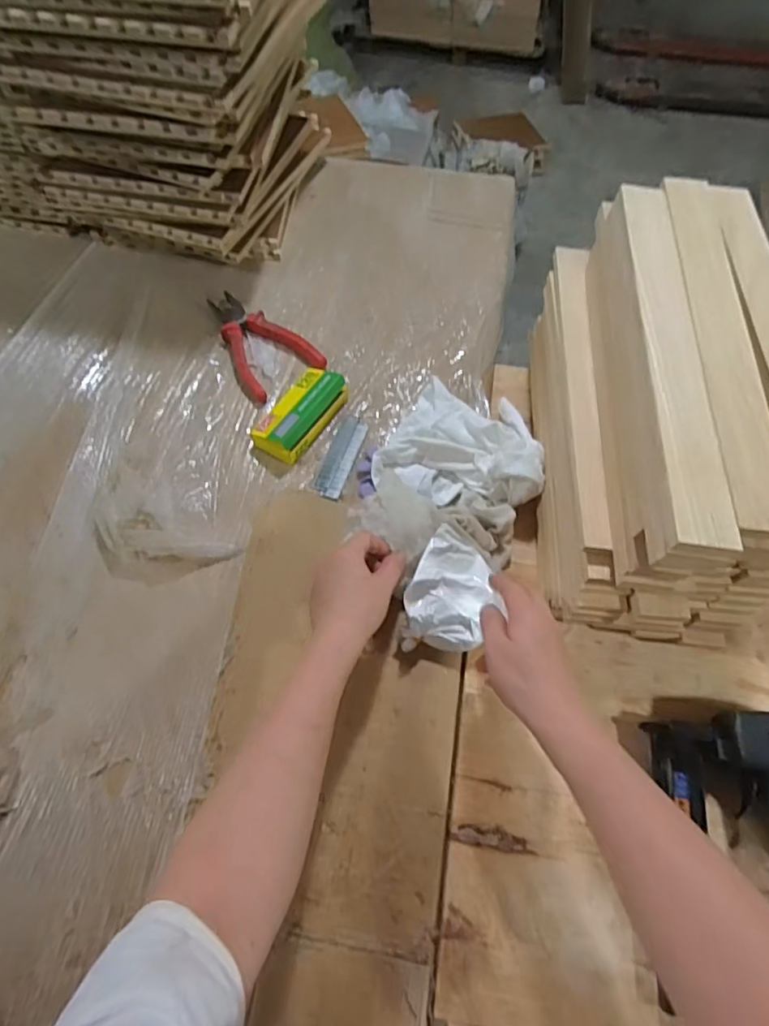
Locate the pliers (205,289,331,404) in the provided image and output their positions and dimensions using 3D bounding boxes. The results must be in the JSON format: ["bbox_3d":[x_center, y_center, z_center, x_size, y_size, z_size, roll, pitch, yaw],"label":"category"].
[{"bbox_3d":[-0.178,-0.234,0.730,0.108,0.023,0.189,-36,69,-20],"label":"pliers"}]

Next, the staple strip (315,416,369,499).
[{"bbox_3d":[-0.051,-0.069,0.658,0.032,0.004,0.114,18,62,6],"label":"staple strip"}]

